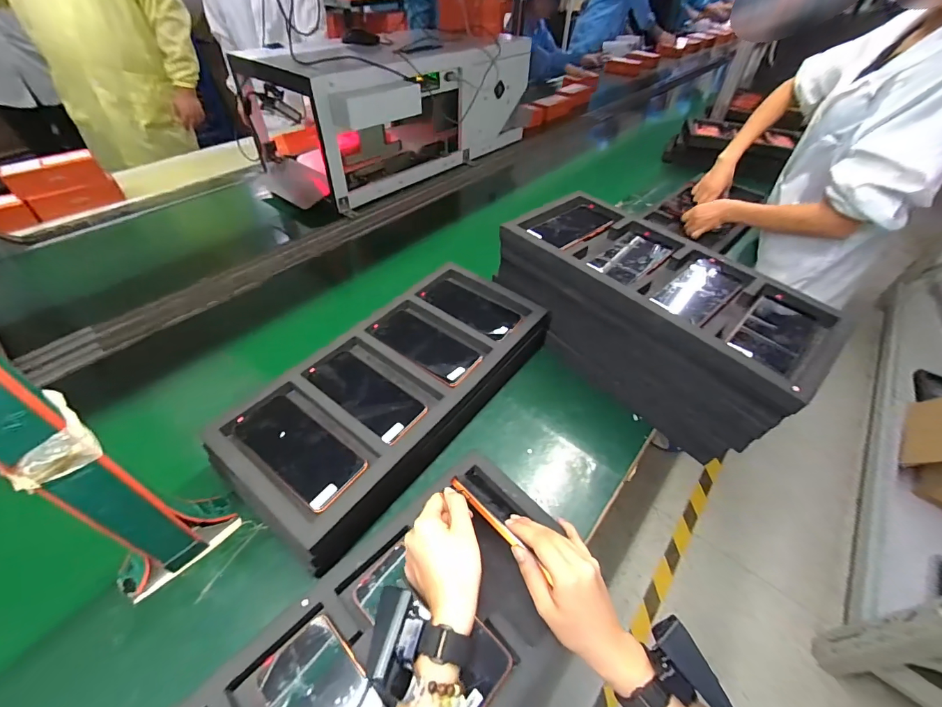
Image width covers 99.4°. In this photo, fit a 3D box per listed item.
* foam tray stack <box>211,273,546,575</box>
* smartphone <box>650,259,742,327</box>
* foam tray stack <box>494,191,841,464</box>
[{"bbox_3d":[-0.100,0.038,0.601,0.245,0.071,0.496,29,51,23],"label":"foam tray stack"},{"bbox_3d":[0.337,-0.099,0.590,0.185,0.016,0.085,-32,55,-30],"label":"smartphone"},{"bbox_3d":[0.286,-0.071,0.672,0.218,0.174,0.466,-30,54,-28],"label":"foam tray stack"}]

